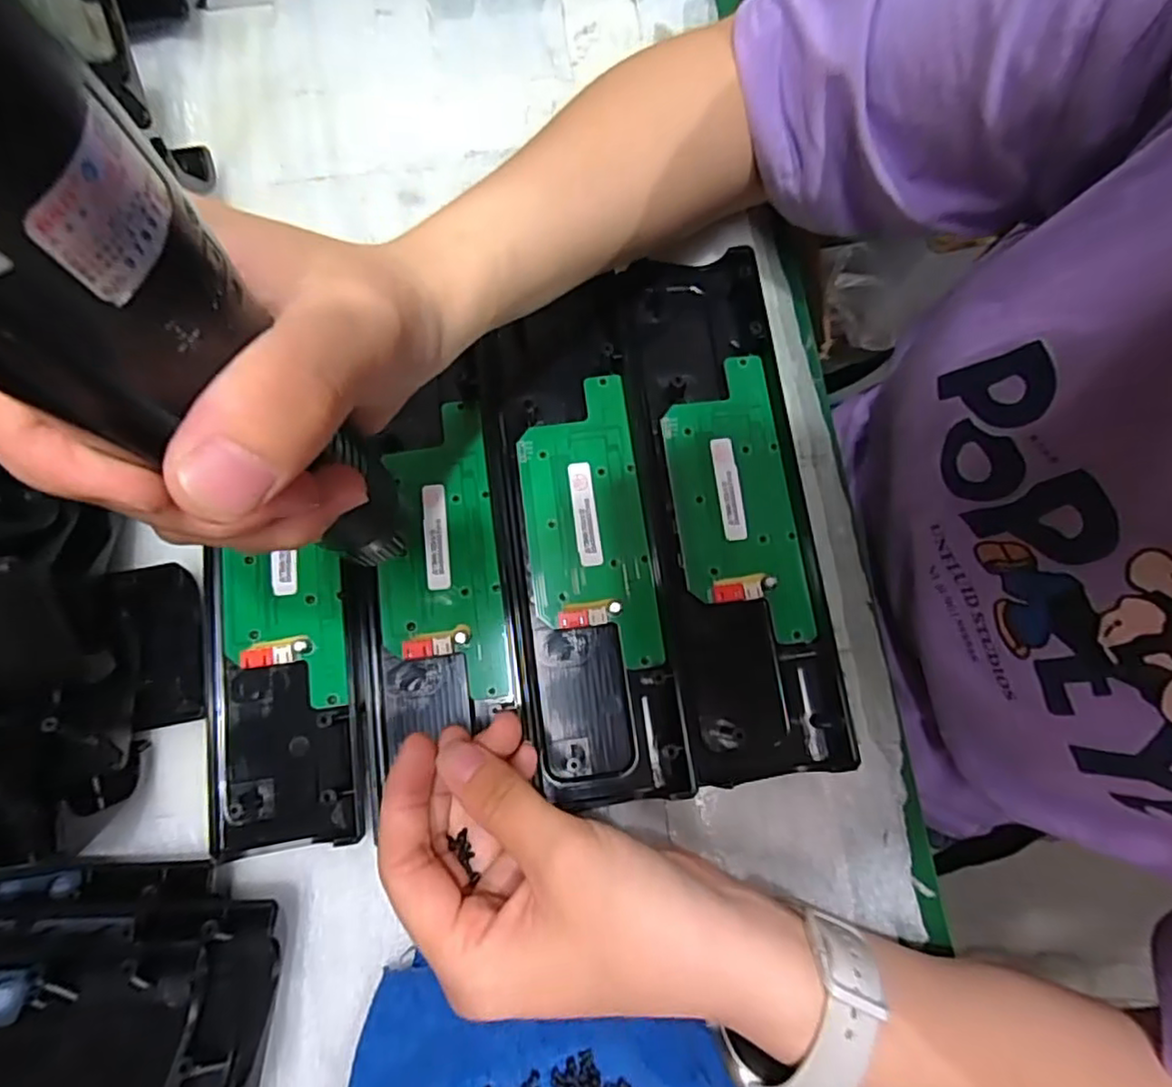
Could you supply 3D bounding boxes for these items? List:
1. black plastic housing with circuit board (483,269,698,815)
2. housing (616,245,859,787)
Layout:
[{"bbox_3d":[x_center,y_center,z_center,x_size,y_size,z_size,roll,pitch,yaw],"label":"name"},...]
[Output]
[{"bbox_3d":[-0.003,-0.005,0.300,0.069,0.019,0.233,-7,78,-3],"label":"black plastic housing with circuit board"},{"bbox_3d":[0.065,-0.021,0.301,0.071,0.016,0.244,-7,78,-3],"label":"housing"}]

